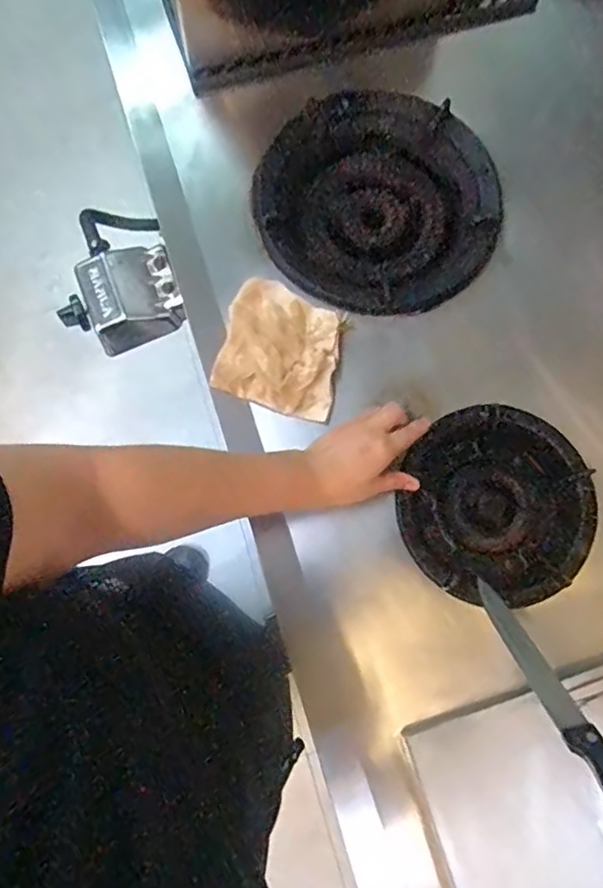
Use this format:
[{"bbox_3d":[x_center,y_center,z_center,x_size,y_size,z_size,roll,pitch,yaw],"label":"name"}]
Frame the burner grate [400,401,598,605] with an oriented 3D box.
[{"bbox_3d":[0.206,0.065,0.616,0.196,0.025,0.202,0,78,0],"label":"burner grate"}]

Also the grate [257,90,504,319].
[{"bbox_3d":[0.088,-0.284,0.686,0.265,0.038,0.276,0,78,0],"label":"grate"}]

